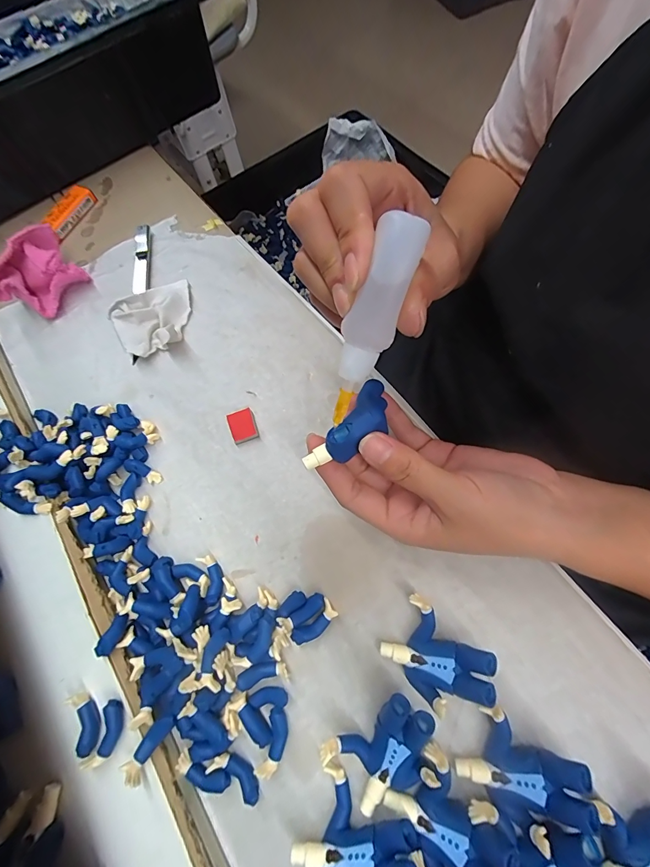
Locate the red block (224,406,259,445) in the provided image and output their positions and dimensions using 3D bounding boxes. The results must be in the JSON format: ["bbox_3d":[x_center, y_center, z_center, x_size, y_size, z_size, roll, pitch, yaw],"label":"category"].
[{"bbox_3d":[-0.059,-0.006,0.264,0.018,0.006,0.023,-22,68,-3],"label":"red block"}]

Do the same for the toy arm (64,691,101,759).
[{"bbox_3d":[-0.124,0.150,0.193,0.013,0.008,0.029,-30,69,-6],"label":"toy arm"}]

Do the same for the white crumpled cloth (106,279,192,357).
[{"bbox_3d":[-0.141,-0.096,0.300,0.059,0.019,0.069,-9,68,2],"label":"white crumpled cloth"}]

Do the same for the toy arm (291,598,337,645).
[{"bbox_3d":[-0.006,0.110,0.214,0.028,0.007,0.012,-41,71,-10],"label":"toy arm"}]

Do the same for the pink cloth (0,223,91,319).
[{"bbox_3d":[-0.241,-0.134,0.312,0.045,0.043,0.077,29,75,15],"label":"pink cloth"}]

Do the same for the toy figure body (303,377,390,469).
[{"bbox_3d":[0.013,-0.001,0.183,0.017,0.012,0.053,43,99,19],"label":"toy figure body"}]

